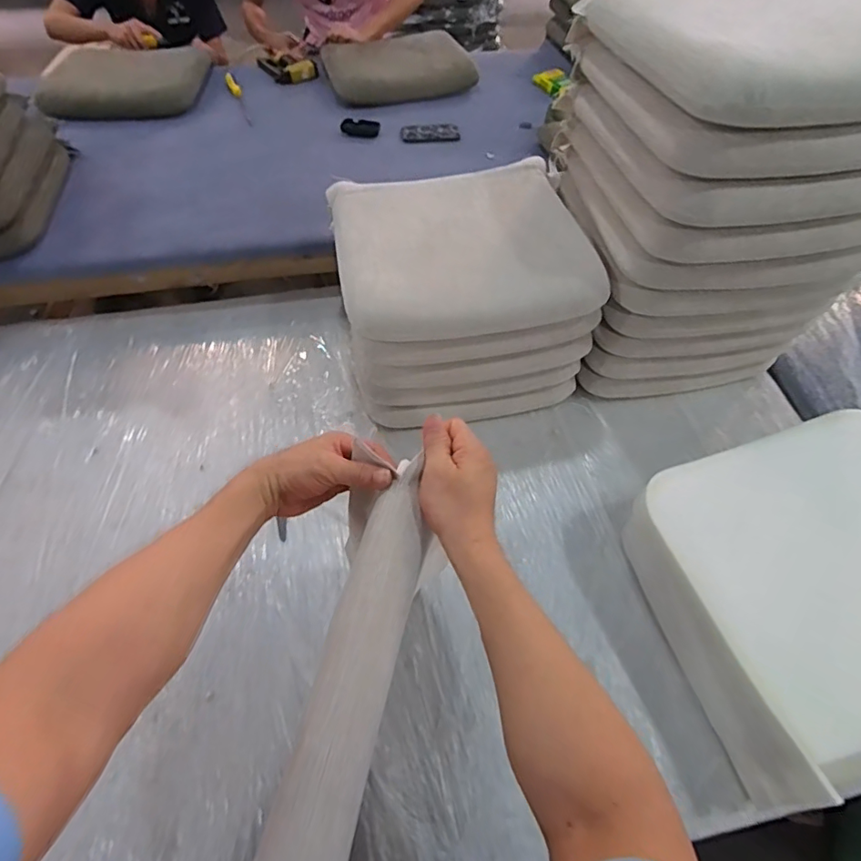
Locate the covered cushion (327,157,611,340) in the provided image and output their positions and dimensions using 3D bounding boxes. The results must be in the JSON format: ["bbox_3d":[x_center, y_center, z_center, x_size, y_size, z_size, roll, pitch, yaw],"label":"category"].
[{"bbox_3d":[0.055,-0.346,0.923,0.438,0.070,0.408,-9,56,-7],"label":"covered cushion"}]

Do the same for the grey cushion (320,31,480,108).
[{"bbox_3d":[-0.113,-1.149,1.612,0.432,0.091,0.313,-23,59,-15],"label":"grey cushion"}]

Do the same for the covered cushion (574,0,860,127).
[{"bbox_3d":[0.476,-0.560,0.703,0.400,0.069,0.425,-9,56,-6],"label":"covered cushion"}]

